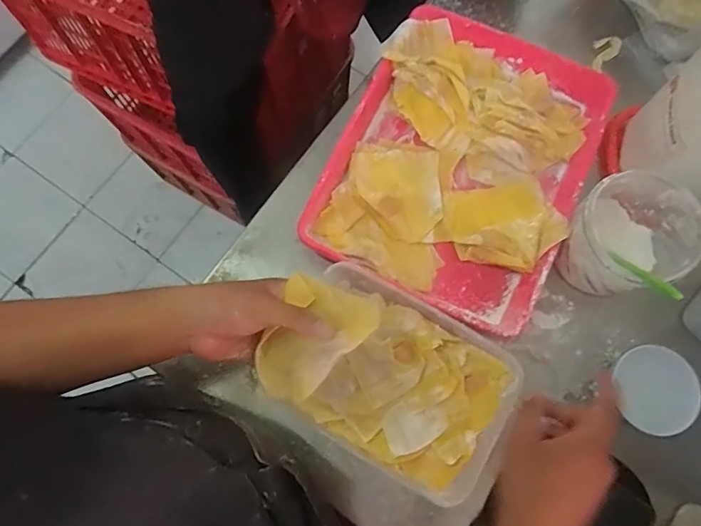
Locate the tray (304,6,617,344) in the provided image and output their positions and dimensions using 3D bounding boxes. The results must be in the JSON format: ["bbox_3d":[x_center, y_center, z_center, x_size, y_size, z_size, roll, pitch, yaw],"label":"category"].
[{"bbox_3d":[0.138,-0.125,0.581,0.275,0.059,0.359,25,77,4],"label":"tray"}]

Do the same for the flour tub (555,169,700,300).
[{"bbox_3d":[0.308,-0.032,0.533,0.126,0.103,0.117,0,77,-2],"label":"flour tub"}]

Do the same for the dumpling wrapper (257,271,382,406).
[{"bbox_3d":[-0.030,0.068,0.408,0.086,0.041,0.106,22,77,3],"label":"dumpling wrapper"}]

